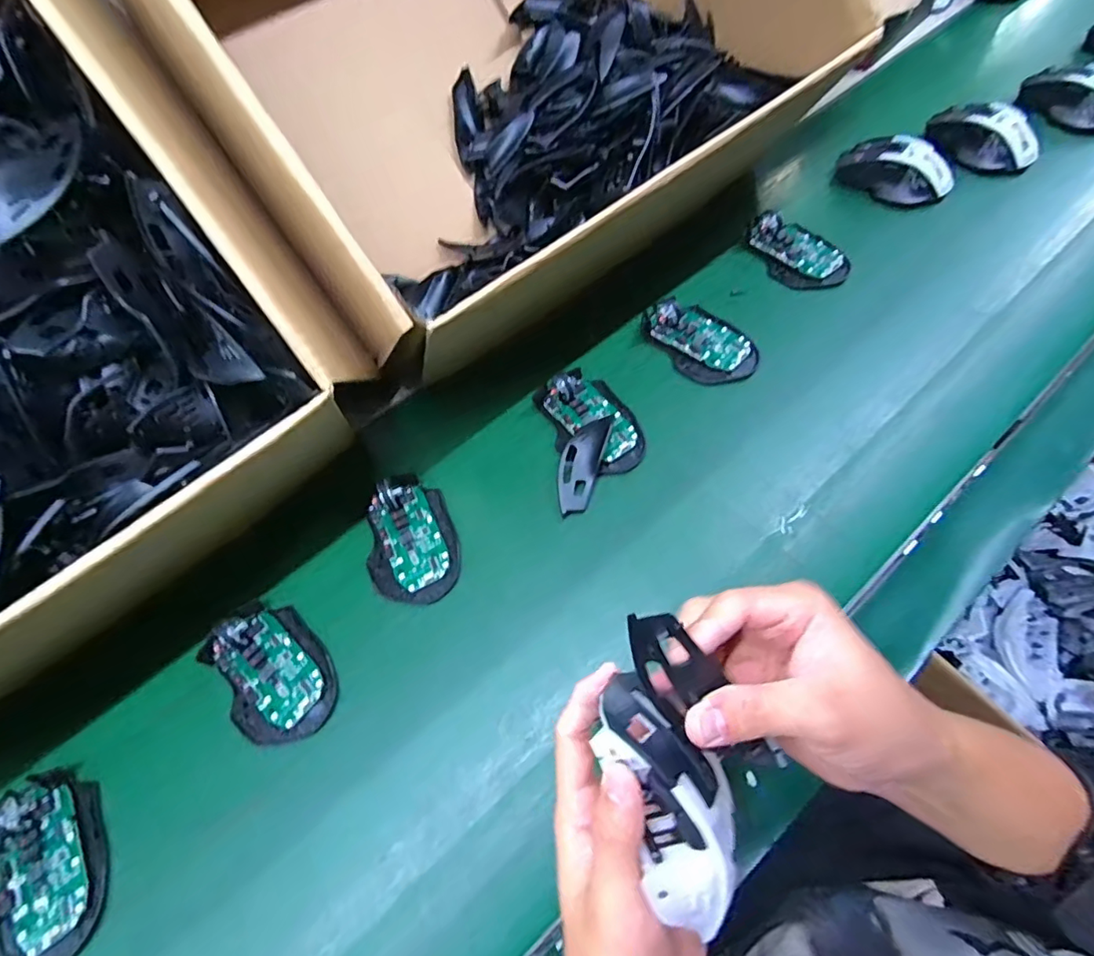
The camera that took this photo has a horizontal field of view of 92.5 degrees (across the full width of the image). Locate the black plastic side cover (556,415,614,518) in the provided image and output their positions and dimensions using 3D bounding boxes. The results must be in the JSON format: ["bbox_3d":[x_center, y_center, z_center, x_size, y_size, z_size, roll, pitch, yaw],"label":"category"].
[{"bbox_3d":[0.029,-0.014,0.449,0.034,0.013,0.098,15,64,12],"label":"black plastic side cover"}]

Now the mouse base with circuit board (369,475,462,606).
[{"bbox_3d":[-0.115,0.047,0.430,0.073,0.016,0.111,-23,68,-9],"label":"mouse base with circuit board"}]

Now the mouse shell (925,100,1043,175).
[{"bbox_3d":[0.486,-0.382,0.581,0.114,0.032,0.062,38,71,22],"label":"mouse shell"}]

